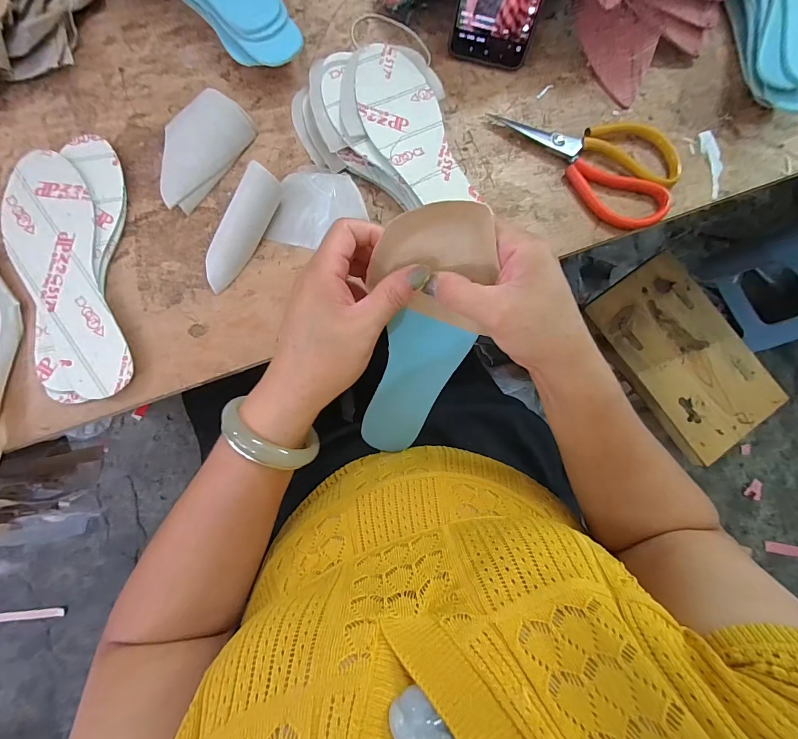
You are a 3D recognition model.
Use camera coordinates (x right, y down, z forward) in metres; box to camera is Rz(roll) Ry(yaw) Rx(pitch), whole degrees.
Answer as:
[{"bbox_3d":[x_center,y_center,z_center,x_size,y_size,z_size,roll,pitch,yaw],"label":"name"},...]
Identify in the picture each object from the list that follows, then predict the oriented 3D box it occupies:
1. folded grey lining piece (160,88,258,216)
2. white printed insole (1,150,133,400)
[{"bbox_3d":[-0.188,-0.202,0.341,0.060,0.026,0.107,32,81,2],"label":"folded grey lining piece"},{"bbox_3d":[-0.288,-0.083,0.323,0.072,0.011,0.224,-17,83,-5],"label":"white printed insole"}]

